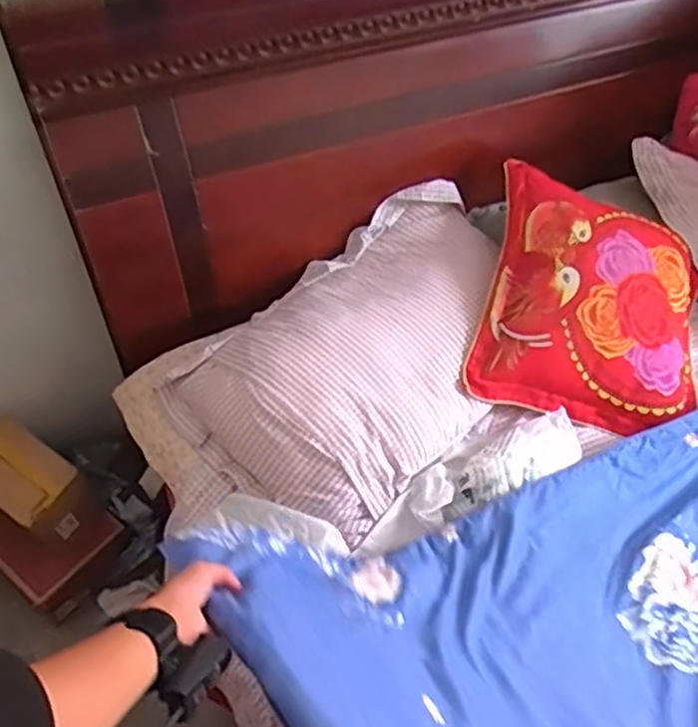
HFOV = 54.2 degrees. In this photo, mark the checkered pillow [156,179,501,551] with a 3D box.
[{"bbox_3d":[0.047,-0.034,1.172,0.651,0.158,0.407,-37,62,-27],"label":"checkered pillow"}]

